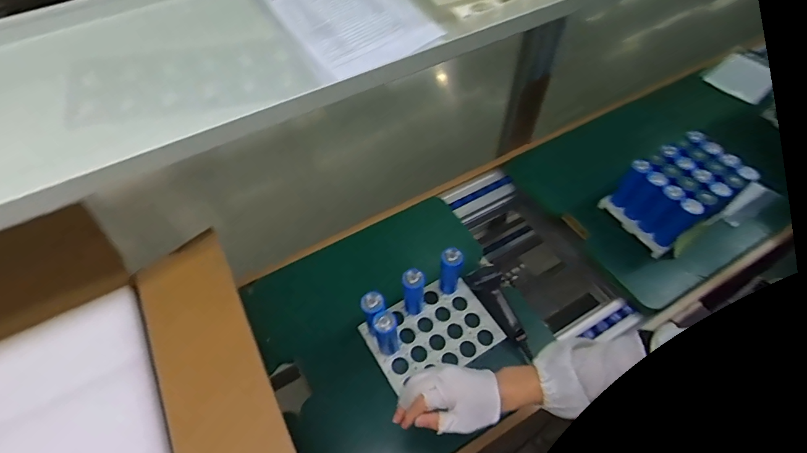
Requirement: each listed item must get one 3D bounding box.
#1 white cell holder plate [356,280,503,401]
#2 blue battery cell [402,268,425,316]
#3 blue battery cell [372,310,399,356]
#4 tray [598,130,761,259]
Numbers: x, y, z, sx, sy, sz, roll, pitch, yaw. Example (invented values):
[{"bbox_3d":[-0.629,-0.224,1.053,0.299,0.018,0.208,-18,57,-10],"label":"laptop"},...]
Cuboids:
[{"bbox_3d":[0.055,0.207,0.815,0.236,0.022,0.171,-27,59,-16],"label":"white cell holder plate"},{"bbox_3d":[0.020,0.127,0.795,0.037,0.129,0.036,-1,55,1],"label":"blue battery cell"},{"bbox_3d":[-0.030,0.192,0.743,0.039,0.119,0.040,-1,55,1],"label":"blue battery cell"},{"bbox_3d":[0.597,-0.080,0.905,0.202,0.164,0.173,-24,58,-14],"label":"tray"}]

